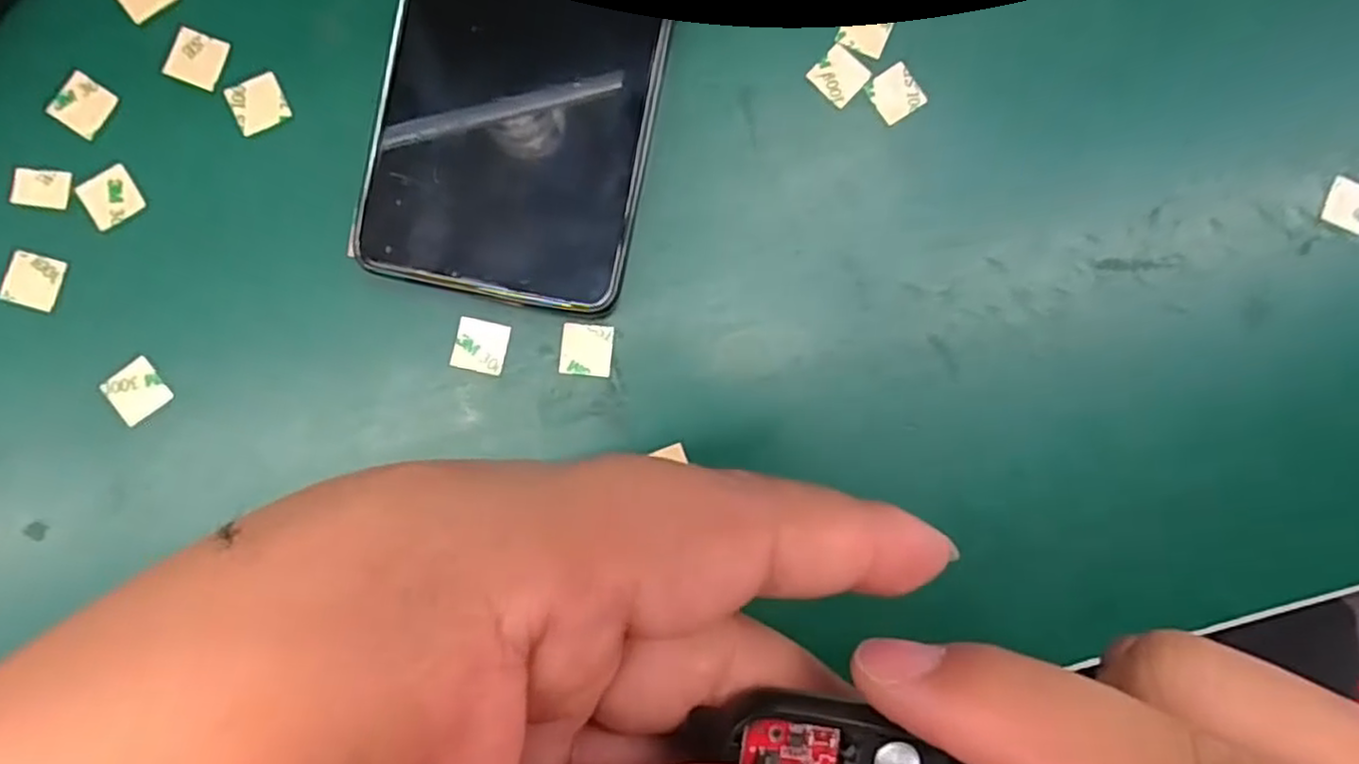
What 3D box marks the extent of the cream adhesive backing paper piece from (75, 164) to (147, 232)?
[{"bbox_3d":[-0.169,-0.054,0.214,0.015,0.004,0.015,-31,94,-9],"label":"cream adhesive backing paper piece"}]

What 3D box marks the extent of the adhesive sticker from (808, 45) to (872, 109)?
[{"bbox_3d":[0.050,-0.096,0.226,0.015,0.004,0.015,43,88,-1],"label":"adhesive sticker"}]

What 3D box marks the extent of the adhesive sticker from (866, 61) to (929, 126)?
[{"bbox_3d":[0.068,-0.091,0.227,0.015,0.004,0.016,-30,86,-2],"label":"adhesive sticker"}]

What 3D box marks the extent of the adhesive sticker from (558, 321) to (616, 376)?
[{"bbox_3d":[-0.028,-0.010,0.220,0.015,0.004,0.015,6,90,-5],"label":"adhesive sticker"}]

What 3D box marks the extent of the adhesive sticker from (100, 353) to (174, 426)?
[{"bbox_3d":[-0.160,0.003,0.213,0.015,0.004,0.015,-39,99,-10],"label":"adhesive sticker"}]

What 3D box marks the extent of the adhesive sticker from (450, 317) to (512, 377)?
[{"bbox_3d":[-0.060,-0.011,0.218,0.015,0.004,0.015,13,87,-5],"label":"adhesive sticker"}]

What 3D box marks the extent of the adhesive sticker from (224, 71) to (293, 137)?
[{"bbox_3d":[-0.127,-0.084,0.217,0.015,0.004,0.015,-25,90,-4],"label":"adhesive sticker"}]

